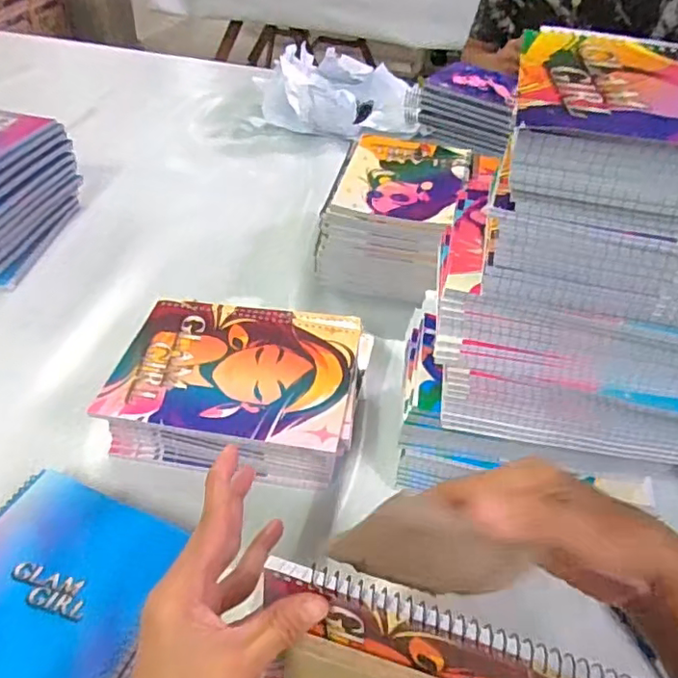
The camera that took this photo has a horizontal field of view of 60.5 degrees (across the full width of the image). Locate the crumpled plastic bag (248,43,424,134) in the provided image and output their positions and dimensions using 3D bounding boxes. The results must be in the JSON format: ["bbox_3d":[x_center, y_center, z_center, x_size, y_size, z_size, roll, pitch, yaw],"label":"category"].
[{"bbox_3d":[-0.009,-0.454,1.075,0.275,0.087,0.280,6,42,-2],"label":"crumpled plastic bag"}]

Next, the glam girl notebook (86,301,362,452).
[{"bbox_3d":[-0.087,0.022,0.507,0.197,0.008,0.155,11,42,3],"label":"glam girl notebook"}]

